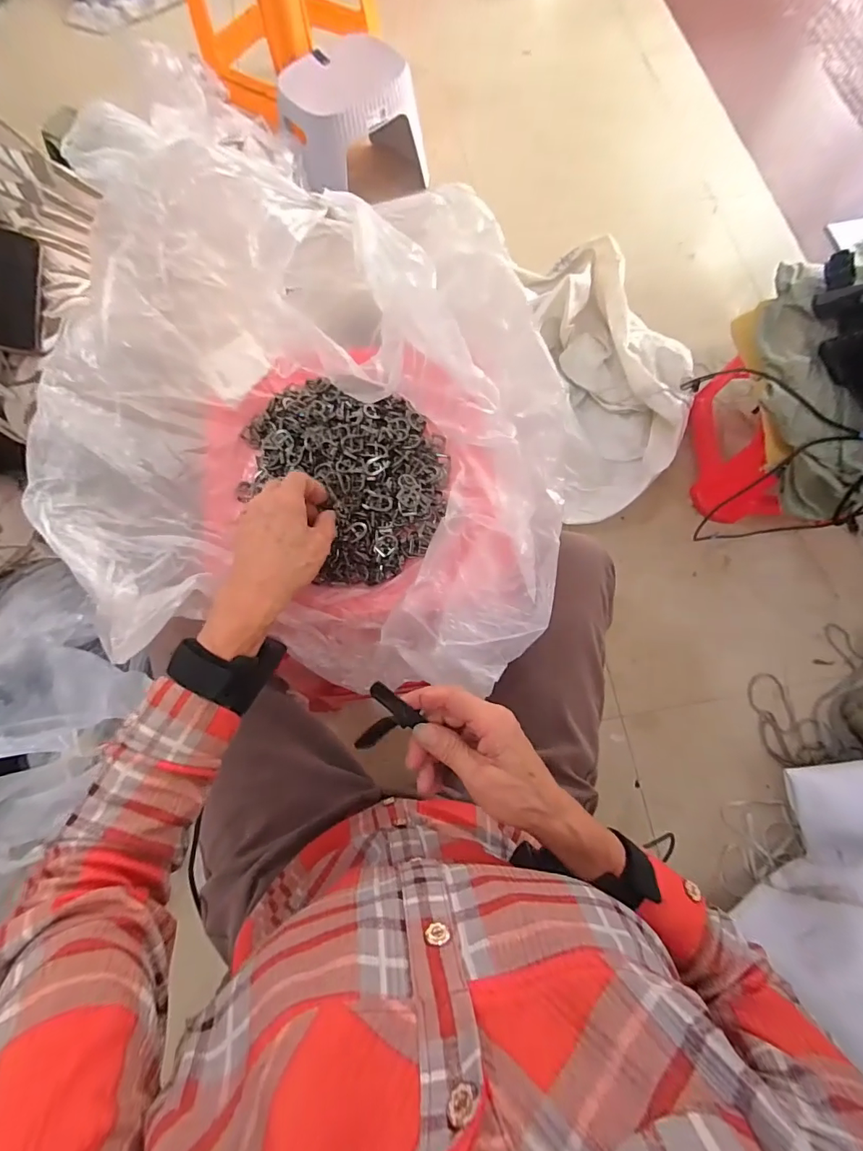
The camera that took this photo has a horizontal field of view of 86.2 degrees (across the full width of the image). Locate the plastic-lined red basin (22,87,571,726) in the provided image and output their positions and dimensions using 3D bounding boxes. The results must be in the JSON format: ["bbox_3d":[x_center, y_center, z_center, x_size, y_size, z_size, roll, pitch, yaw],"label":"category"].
[{"bbox_3d":[-0.089,-0.118,0.380,0.395,0.151,0.368,10,75,1],"label":"plastic-lined red basin"}]

